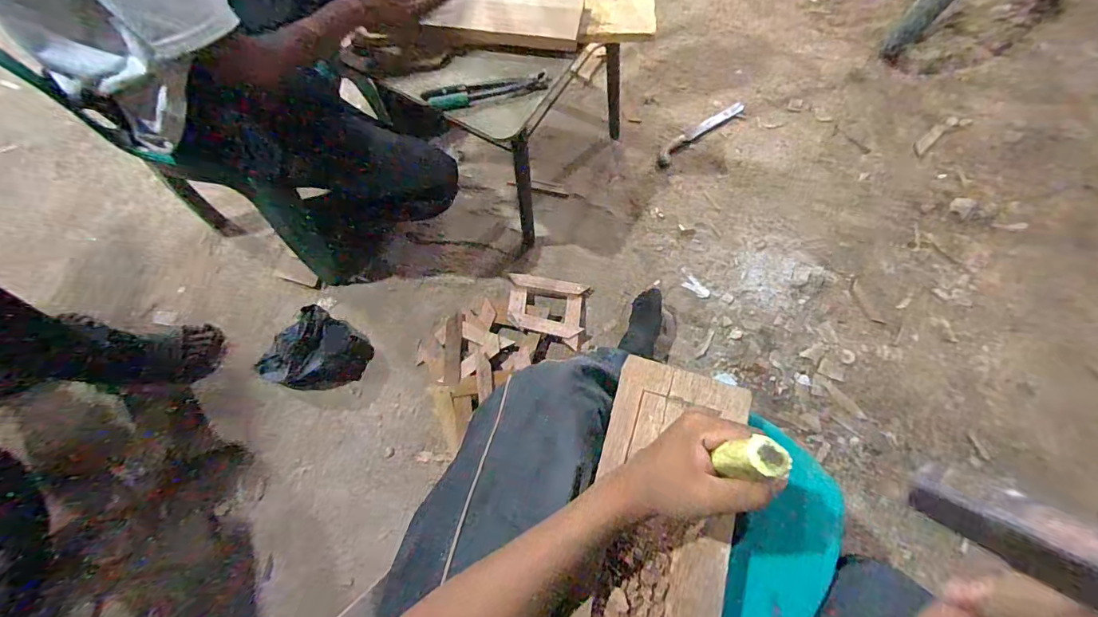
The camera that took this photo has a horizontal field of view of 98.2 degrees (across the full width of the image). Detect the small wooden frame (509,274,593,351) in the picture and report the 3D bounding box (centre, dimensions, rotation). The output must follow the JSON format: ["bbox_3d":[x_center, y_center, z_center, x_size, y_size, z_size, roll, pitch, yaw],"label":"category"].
[{"bbox_3d":[-0.011,0.002,1.133,0.184,0.032,0.178,12,54,2],"label":"small wooden frame"}]

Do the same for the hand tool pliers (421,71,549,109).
[{"bbox_3d":[-0.111,-0.390,0.848,0.218,0.019,0.047,-14,69,-4],"label":"hand tool pliers"}]

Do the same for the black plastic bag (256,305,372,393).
[{"bbox_3d":[-0.545,0.107,1.106,0.199,0.087,0.194,26,72,11],"label":"black plastic bag"}]

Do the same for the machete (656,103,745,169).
[{"bbox_3d":[0.434,-0.508,1.372,0.345,0.023,0.049,-39,73,-12],"label":"machete"}]

